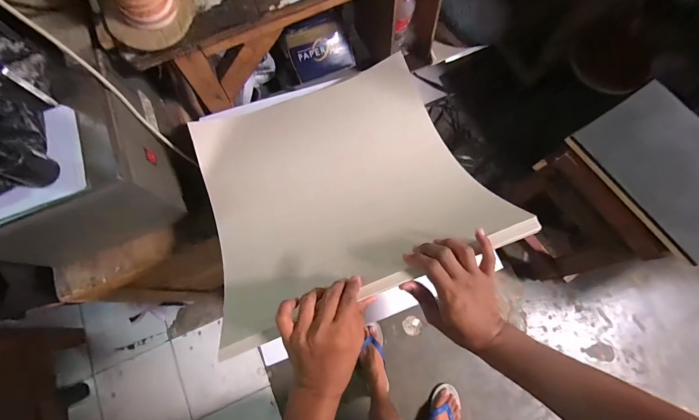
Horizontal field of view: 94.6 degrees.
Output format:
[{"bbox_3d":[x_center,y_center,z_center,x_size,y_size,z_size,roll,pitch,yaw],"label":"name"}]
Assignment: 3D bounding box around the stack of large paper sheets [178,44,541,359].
[{"bbox_3d":[-0.017,-0.052,0.538,0.446,0.155,0.384,-21,76,-5],"label":"stack of large paper sheets"}]

